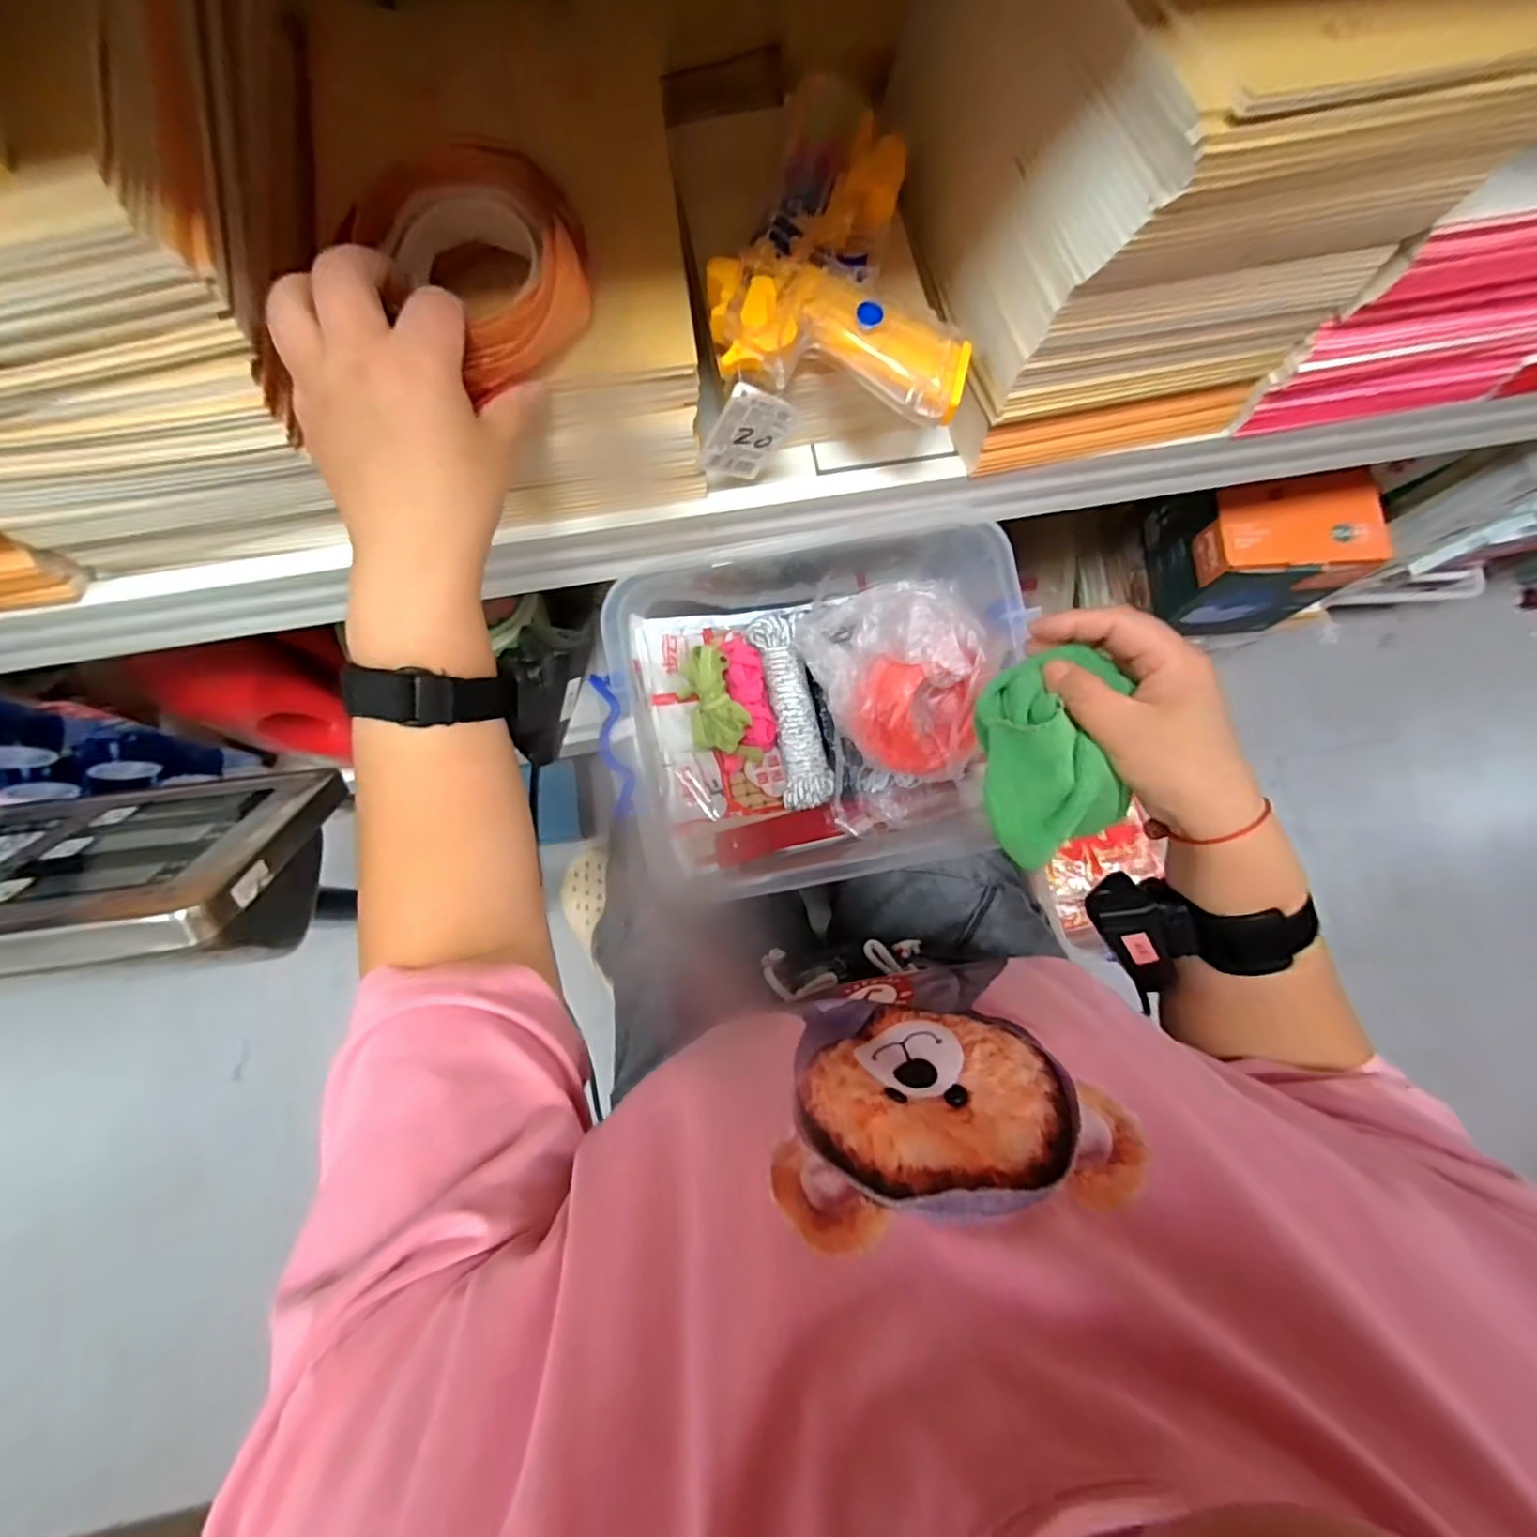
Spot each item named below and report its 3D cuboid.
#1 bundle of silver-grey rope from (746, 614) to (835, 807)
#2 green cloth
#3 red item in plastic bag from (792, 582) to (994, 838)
[{"bbox_3d":[0.019,-0.045,0.542,0.042,0.032,0.154,-13,91,-2],"label":"bundle of silver-grey rope"},{"bbox_3d":[0.156,-0.007,0.359,0.069,0.058,0.105,-16,79,-4],"label":"green cloth"},{"bbox_3d":[0.096,-0.049,0.493,0.113,0.124,0.160,-17,79,-4],"label":"red item in plastic bag"}]

